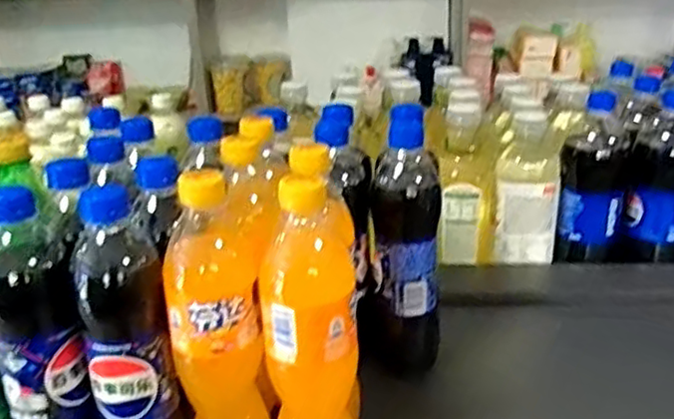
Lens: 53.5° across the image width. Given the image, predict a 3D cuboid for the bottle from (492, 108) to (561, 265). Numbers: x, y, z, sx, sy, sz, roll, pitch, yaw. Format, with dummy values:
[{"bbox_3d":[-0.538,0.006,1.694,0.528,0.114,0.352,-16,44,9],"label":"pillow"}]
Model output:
[{"bbox_3d":[0.232,-0.025,0.809,0.071,0.172,0.061,7,23,23],"label":"bottle"}]

